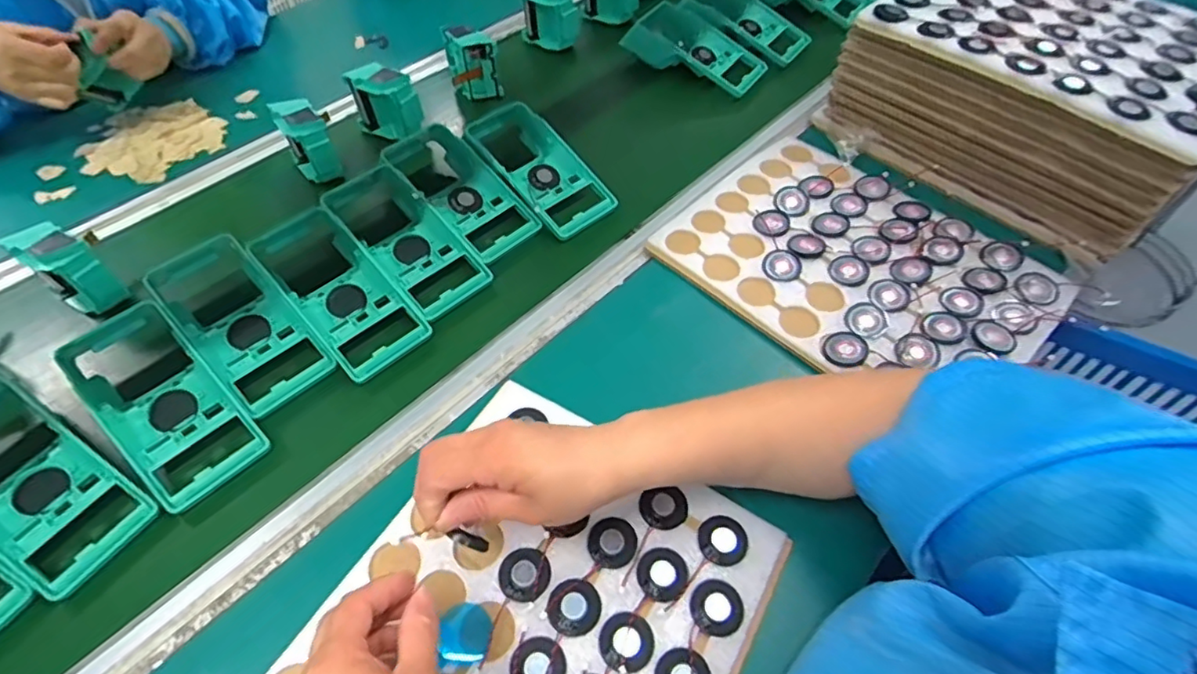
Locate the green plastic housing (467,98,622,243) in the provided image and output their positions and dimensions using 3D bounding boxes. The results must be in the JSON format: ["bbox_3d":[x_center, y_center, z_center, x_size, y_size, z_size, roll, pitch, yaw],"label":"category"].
[{"bbox_3d":[-0.072,-0.188,0.646,0.086,0.046,0.195,-37,62,-24],"label":"green plastic housing"}]

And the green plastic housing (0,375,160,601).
[{"bbox_3d":[-0.422,0.104,0.437,0.188,0.045,0.086,25,58,17],"label":"green plastic housing"}]

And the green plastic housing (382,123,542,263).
[{"bbox_3d":[-0.152,-0.159,0.626,0.082,0.042,0.197,-38,63,-24],"label":"green plastic housing"}]

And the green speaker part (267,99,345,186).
[{"bbox_3d":[-0.317,-0.211,0.652,0.044,0.076,0.068,-26,58,-18],"label":"green speaker part"}]

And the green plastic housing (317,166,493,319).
[{"bbox_3d":[-0.193,-0.102,0.582,0.093,0.045,0.198,-37,62,-24],"label":"green plastic housing"}]

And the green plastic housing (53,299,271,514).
[{"bbox_3d":[-0.352,0.045,0.476,0.191,0.050,0.084,36,62,25],"label":"green plastic housing"}]

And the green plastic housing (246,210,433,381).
[{"bbox_3d":[-0.239,-0.047,0.542,0.084,0.042,0.188,-39,63,-24],"label":"green plastic housing"}]

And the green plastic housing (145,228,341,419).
[{"bbox_3d":[-0.318,-0.018,0.524,0.202,0.034,0.082,37,63,26],"label":"green plastic housing"}]

